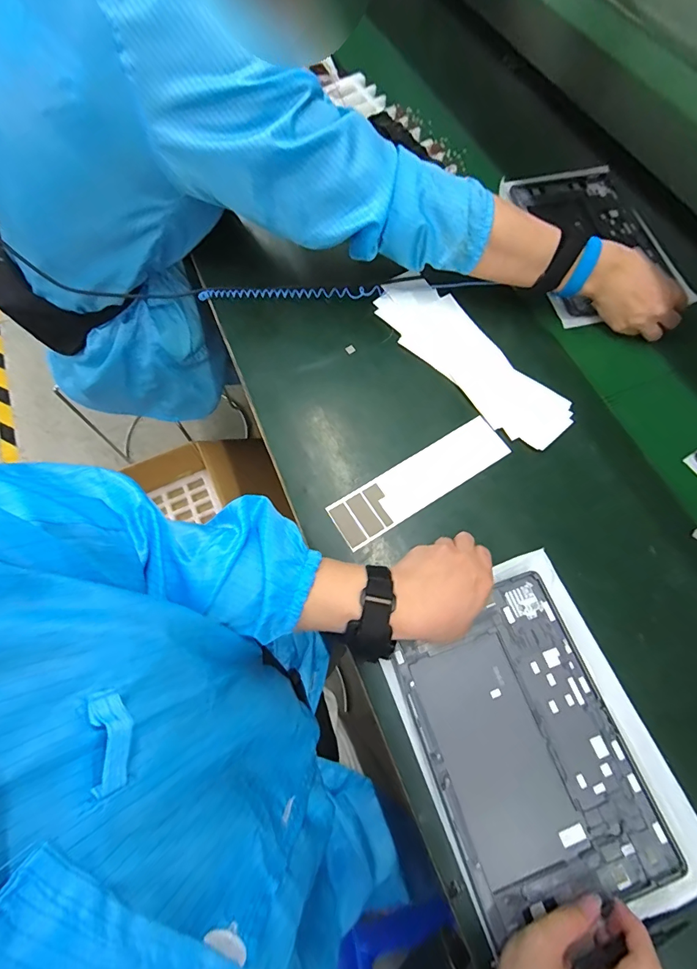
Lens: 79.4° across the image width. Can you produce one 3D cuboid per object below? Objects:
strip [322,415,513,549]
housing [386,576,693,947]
[{"bbox_3d":[0.082,-0.005,0.476,0.216,0.004,0.058,-31,73,-11],"label":"strip"},{"bbox_3d":[0.155,0.227,0.377,0.168,0.014,0.243,-17,68,-9],"label":"housing"}]

